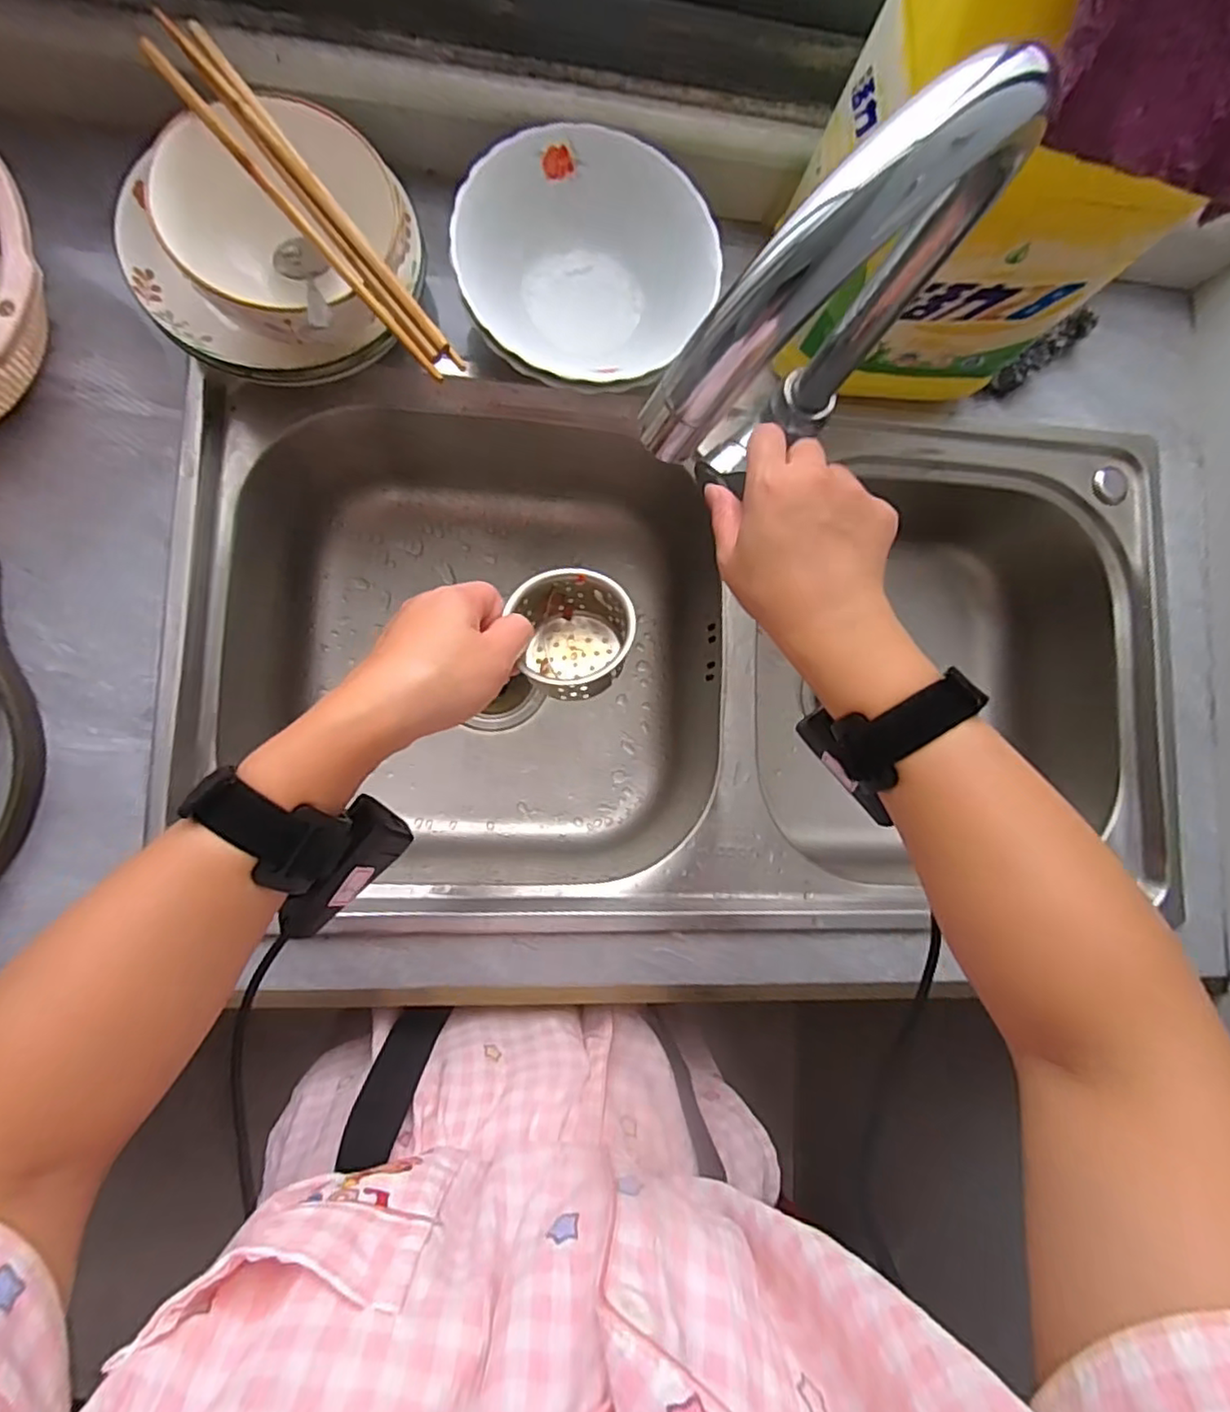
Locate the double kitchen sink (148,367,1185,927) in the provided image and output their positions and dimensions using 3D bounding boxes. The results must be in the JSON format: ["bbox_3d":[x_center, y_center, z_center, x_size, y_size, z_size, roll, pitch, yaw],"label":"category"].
[{"bbox_3d":[0.067,-0.037,0.559,0.745,0.176,0.393,3,85,-8],"label":"double kitchen sink"}]

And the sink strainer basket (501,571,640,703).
[{"bbox_3d":[-0.024,-0.039,0.378,0.072,0.045,0.078,-2,62,3],"label":"sink strainer basket"}]

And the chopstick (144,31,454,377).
[{"bbox_3d":[-0.176,-0.271,0.358,0.009,0.009,0.234,-42,92,-9],"label":"chopstick"}]

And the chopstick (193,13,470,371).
[{"bbox_3d":[-0.162,-0.283,0.358,0.012,0.012,0.233,-39,92,-9],"label":"chopstick"}]

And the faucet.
[{"bbox_3d":[0.072,-0.140,0.289,0.039,0.257,0.174,43,81,-3],"label":"faucet"}]

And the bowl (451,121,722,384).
[{"bbox_3d":[-0.025,-0.300,0.448,0.169,0.057,0.158,1,85,-8],"label":"bowl"}]

